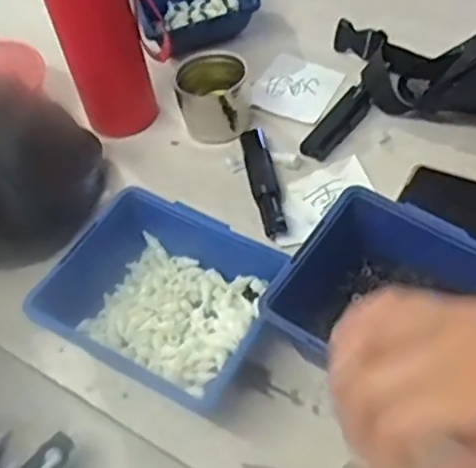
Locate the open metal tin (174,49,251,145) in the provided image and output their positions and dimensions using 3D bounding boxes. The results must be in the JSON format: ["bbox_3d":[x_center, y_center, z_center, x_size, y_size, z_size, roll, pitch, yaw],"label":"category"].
[{"bbox_3d":[-0.022,-0.121,0.592,0.062,0.059,0.064,-2,51,8],"label":"open metal tin"}]

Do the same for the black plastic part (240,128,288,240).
[{"bbox_3d":[0.021,-0.048,0.538,0.022,0.016,0.120,-11,49,0],"label":"black plastic part"}]

